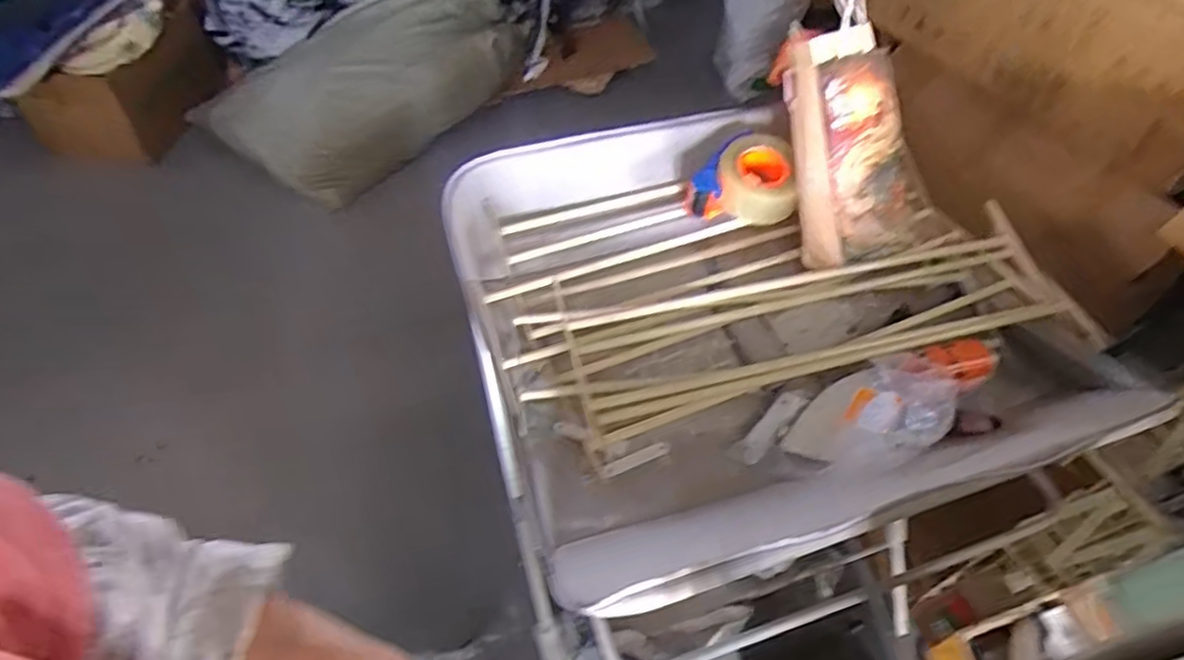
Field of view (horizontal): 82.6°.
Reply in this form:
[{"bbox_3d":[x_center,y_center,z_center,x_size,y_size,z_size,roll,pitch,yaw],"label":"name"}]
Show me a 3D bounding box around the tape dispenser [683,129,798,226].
[{"bbox_3d":[0.214,-0.223,0.993,0.153,0.077,0.108,-3,51,-6],"label":"tape dispenser"}]

